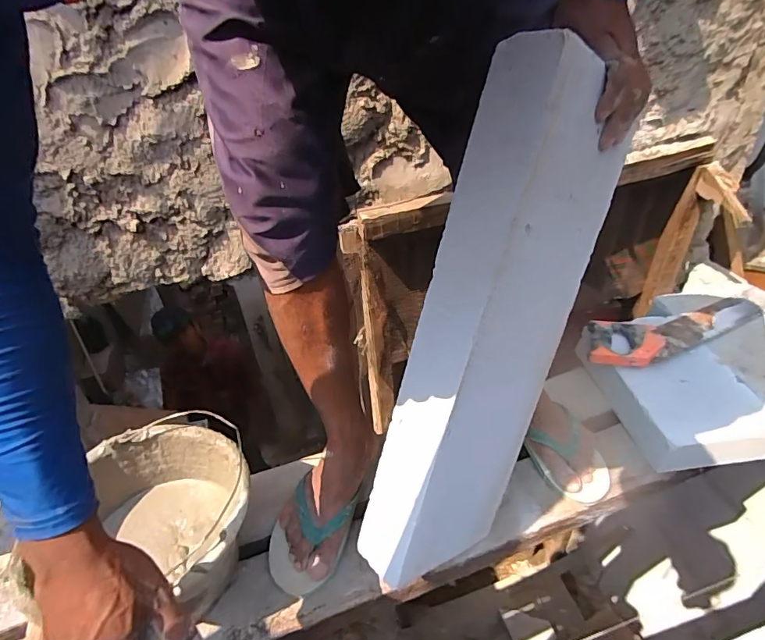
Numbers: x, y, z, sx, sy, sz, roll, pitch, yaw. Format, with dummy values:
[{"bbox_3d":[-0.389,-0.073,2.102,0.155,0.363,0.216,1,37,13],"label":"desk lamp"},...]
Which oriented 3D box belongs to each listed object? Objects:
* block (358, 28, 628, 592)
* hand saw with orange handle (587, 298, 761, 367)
[{"bbox_3d":[0.124,0.029,0.526,0.110,0.579,0.179,24,18,34],"label":"block"},{"bbox_3d":[0.575,0.014,0.877,0.423,0.036,0.122,-14,37,-12],"label":"hand saw with orange handle"}]

